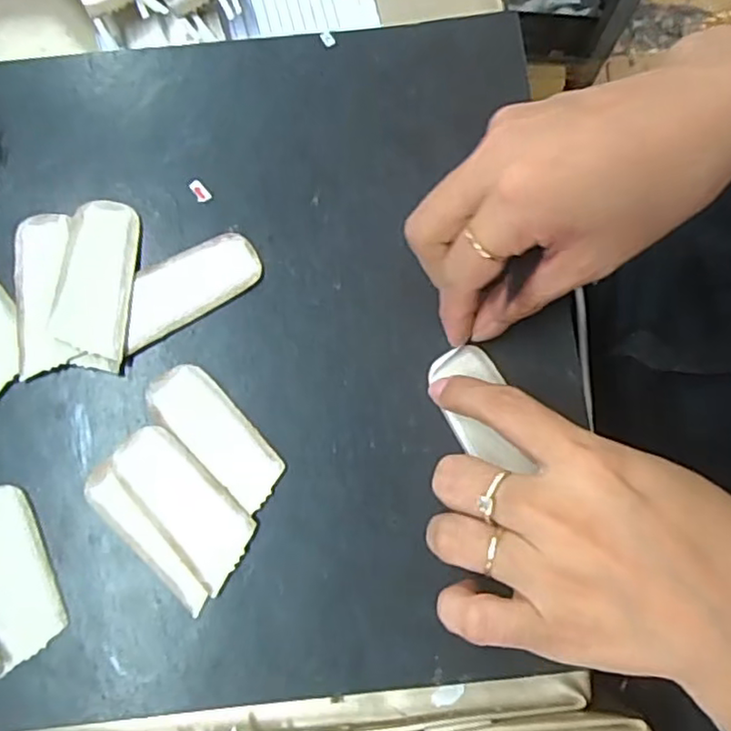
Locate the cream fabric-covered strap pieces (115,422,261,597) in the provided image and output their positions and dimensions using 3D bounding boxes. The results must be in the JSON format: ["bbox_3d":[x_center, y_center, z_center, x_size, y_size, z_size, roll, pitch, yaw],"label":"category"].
[{"bbox_3d":[-0.077,0.058,0.277,0.032,0.004,0.070,-43,82,-7],"label":"cream fabric-covered strap pieces"}]

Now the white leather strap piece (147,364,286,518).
[{"bbox_3d":[-0.064,0.028,0.283,0.069,0.004,0.027,43,82,7],"label":"white leather strap piece"}]

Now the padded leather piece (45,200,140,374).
[{"bbox_3d":[-0.120,-0.037,0.291,0.033,0.005,0.076,4,80,1],"label":"padded leather piece"}]

